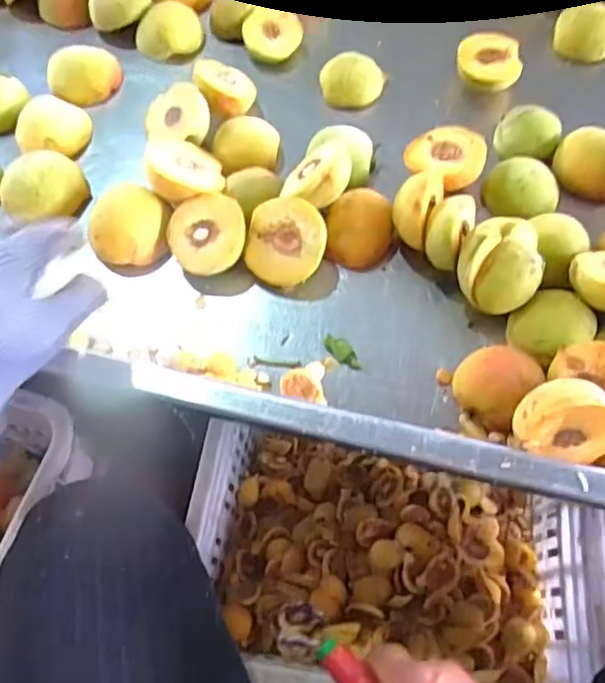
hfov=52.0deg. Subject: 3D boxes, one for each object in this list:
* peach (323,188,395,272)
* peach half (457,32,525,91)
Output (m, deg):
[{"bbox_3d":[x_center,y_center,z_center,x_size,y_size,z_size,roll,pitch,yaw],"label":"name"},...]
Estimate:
[{"bbox_3d":[0.045,-0.088,0.489,0.053,0.037,0.051,0,64,0],"label":"peach"},{"bbox_3d":[0.167,-0.249,0.558,0.057,0.025,0.050,21,66,10],"label":"peach half"}]

